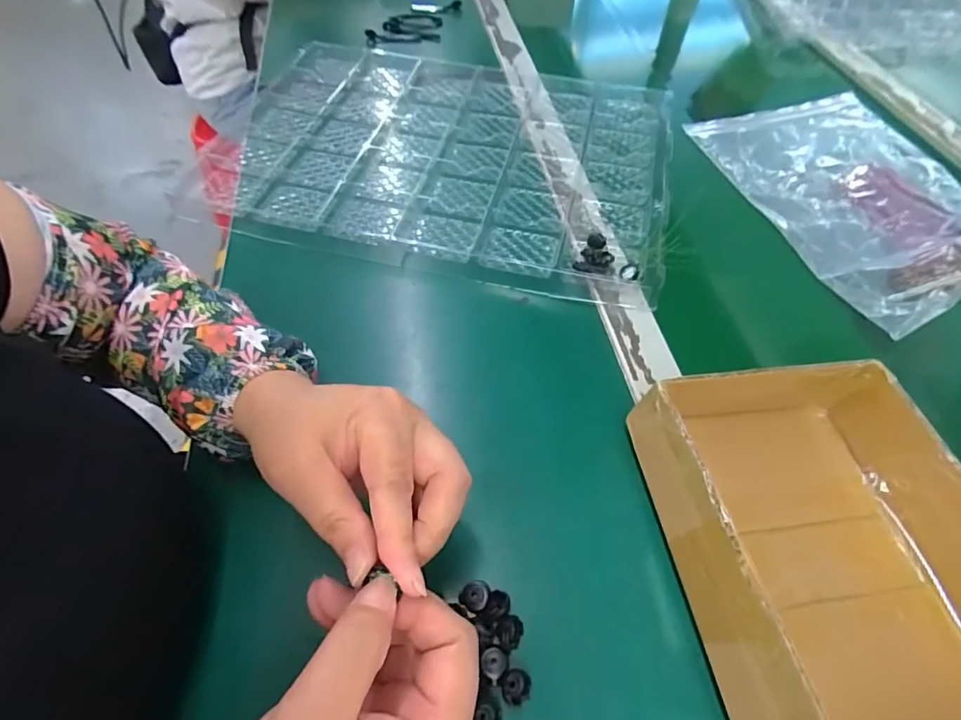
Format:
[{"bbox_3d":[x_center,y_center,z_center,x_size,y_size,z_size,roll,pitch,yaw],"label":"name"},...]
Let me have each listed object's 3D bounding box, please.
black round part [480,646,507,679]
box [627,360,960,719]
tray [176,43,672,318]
[{"bbox_3d":[0.007,0.154,0.237,0.014,0.004,0.013,1,56,-2],"label":"black round part"},{"bbox_3d":[0.189,0.101,0.246,0.164,0.065,0.204,-7,57,-7],"label":"box"},{"bbox_3d":[-0.040,-0.218,0.480,0.442,0.030,0.320,13,56,6],"label":"tray"}]

